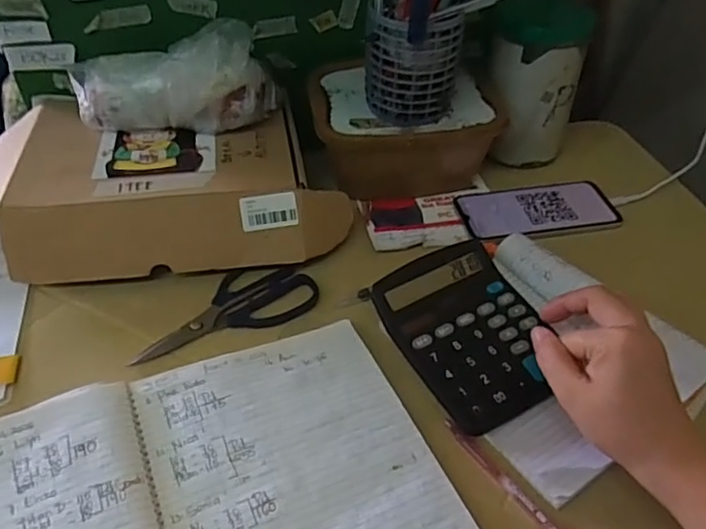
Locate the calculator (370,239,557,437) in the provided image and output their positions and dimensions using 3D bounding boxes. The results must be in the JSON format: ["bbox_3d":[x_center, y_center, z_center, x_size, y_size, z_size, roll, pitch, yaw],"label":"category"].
[{"bbox_3d":[0.097,0.049,0.471,0.116,0.037,0.139,-21,48,-23],"label":"calculator"}]

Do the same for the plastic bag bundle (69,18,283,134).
[{"bbox_3d":[-0.175,-0.183,0.587,0.195,0.094,0.080,-7,44,-9],"label":"plastic bag bundle"}]

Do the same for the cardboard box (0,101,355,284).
[{"bbox_3d":[-0.190,-0.080,0.593,0.356,0.072,0.211,-5,44,-7],"label":"cardboard box"}]

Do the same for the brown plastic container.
[{"bbox_3d":[0.052,-0.137,0.638,0.194,0.094,0.135,3,43,1],"label":"brown plastic container"}]

